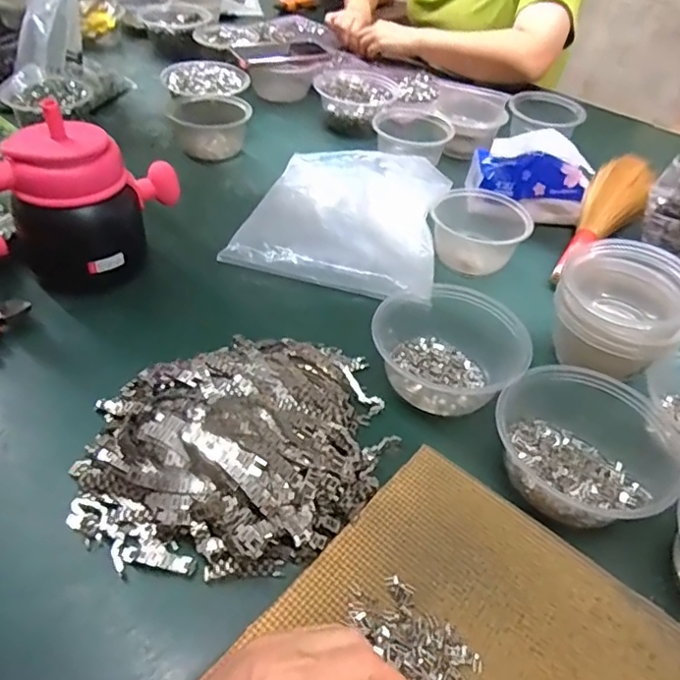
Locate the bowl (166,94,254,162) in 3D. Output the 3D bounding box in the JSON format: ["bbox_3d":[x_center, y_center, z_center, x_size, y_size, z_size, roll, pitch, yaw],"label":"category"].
[{"bbox_3d":[-0.187,-0.316,0.820,0.109,0.053,0.113,-4,45,-8],"label":"bowl"}]

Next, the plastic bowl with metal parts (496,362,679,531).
[{"bbox_3d":[0.195,0.079,0.446,0.131,0.051,0.137,2,45,-2],"label":"plastic bowl with metal parts"}]

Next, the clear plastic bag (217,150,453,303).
[{"bbox_3d":[0.013,-0.160,0.689,0.227,0.031,0.260,14,45,10],"label":"clear plastic bag"}]

